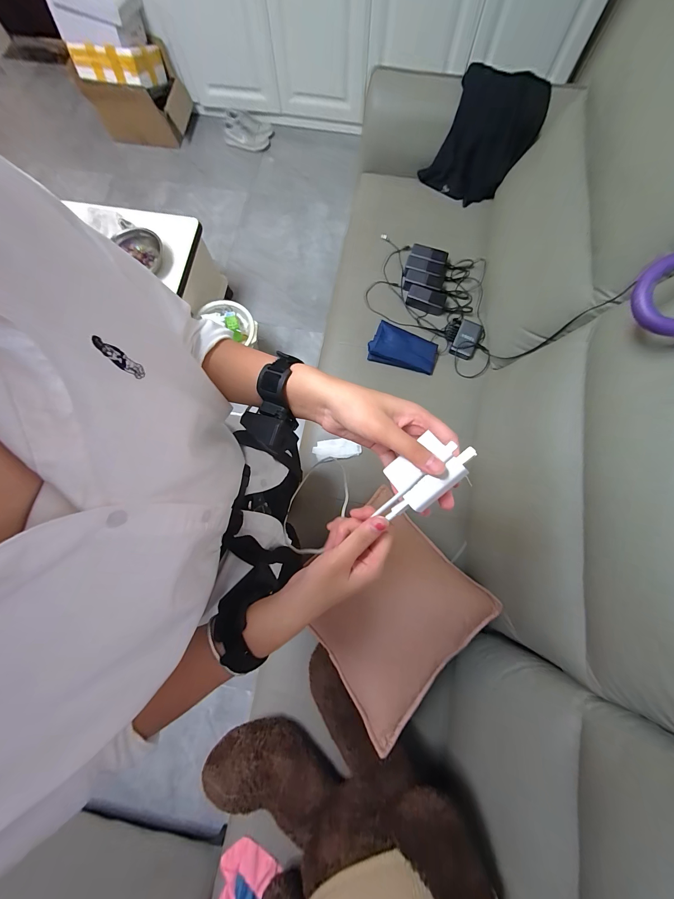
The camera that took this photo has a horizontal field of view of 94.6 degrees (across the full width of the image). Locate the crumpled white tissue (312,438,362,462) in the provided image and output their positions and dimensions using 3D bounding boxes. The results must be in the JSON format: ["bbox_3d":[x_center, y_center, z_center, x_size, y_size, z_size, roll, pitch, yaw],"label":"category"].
[{"bbox_3d":[-0.001,-0.003,0.981,0.147,0.019,0.064,-7,78,-1],"label":"crumpled white tissue"}]

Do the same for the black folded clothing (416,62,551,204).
[{"bbox_3d":[0.504,-1.076,1.086,0.289,0.341,0.050,34,49,-1],"label":"black folded clothing"}]

